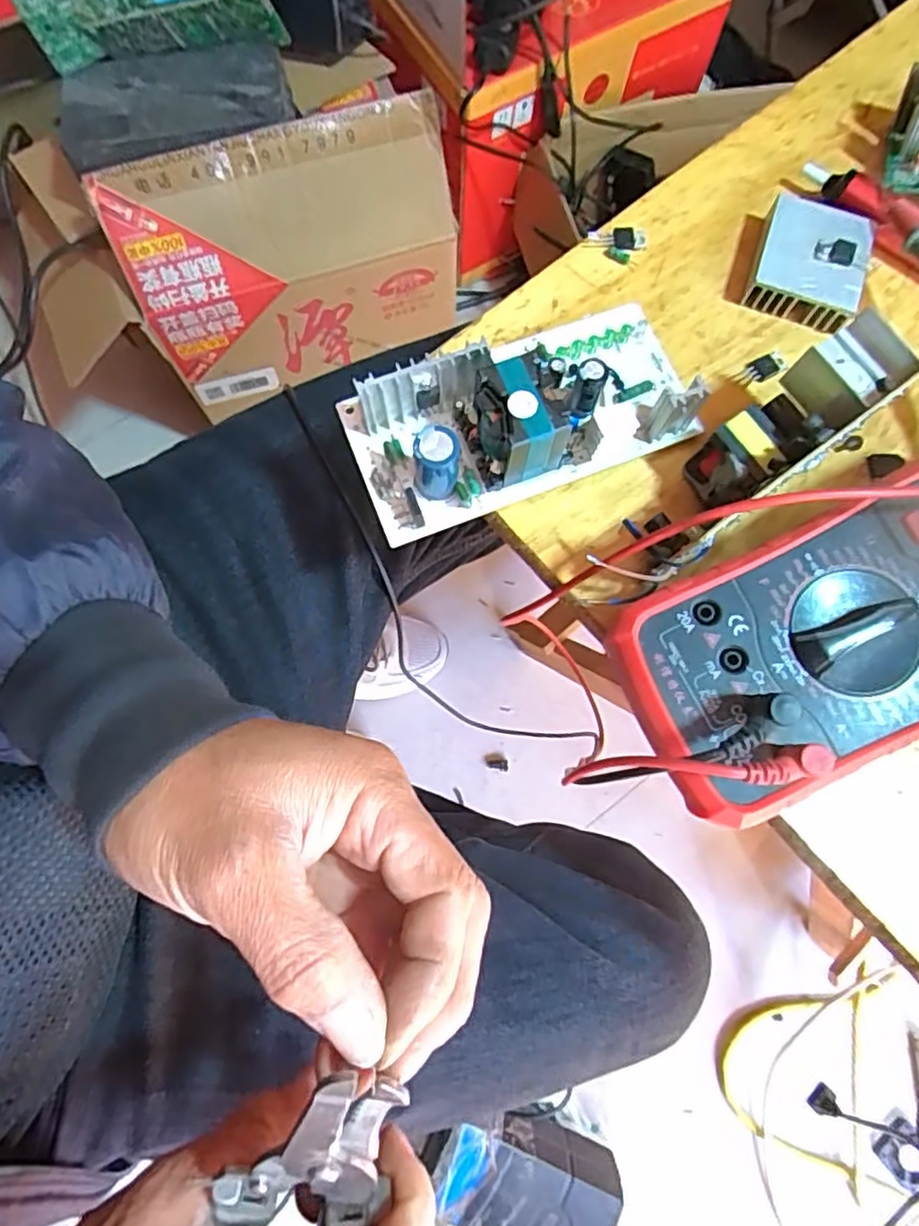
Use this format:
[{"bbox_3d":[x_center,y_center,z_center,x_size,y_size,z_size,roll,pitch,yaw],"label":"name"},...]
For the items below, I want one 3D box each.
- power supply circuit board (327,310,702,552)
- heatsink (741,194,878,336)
[{"bbox_3d":[0.027,-0.091,0.273,0.147,0.044,0.074,-22,77,-7],"label":"power supply circuit board"},{"bbox_3d":[0.165,-0.165,0.305,0.046,0.020,0.065,21,76,4],"label":"heatsink"}]

